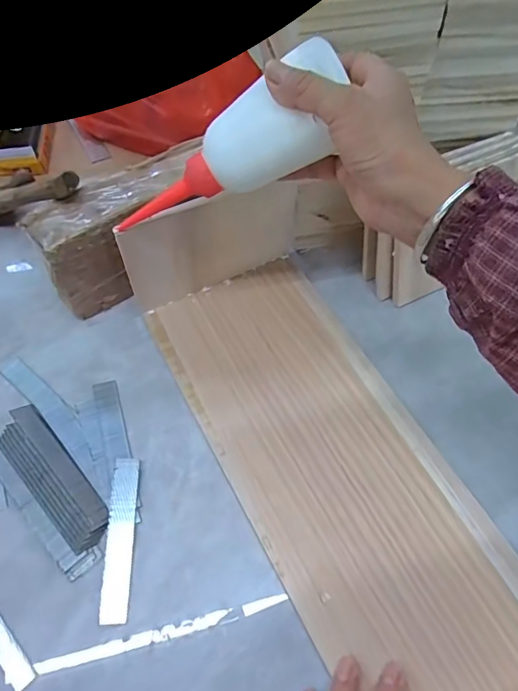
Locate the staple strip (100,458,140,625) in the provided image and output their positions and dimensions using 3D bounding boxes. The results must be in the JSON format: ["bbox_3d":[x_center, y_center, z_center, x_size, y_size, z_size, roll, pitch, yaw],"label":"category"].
[{"bbox_3d":[-0.100,0.137,0.353,0.019,0.004,0.111,-1,60,-2],"label":"staple strip"}]

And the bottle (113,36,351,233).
[{"bbox_3d":[-0.020,-0.123,0.325,0.174,0.038,0.046,-27,58,24],"label":"bottle"}]

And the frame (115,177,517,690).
[{"bbox_3d":[0.062,0.057,0.339,0.165,0.116,0.393,-26,65,-16],"label":"frame"}]

